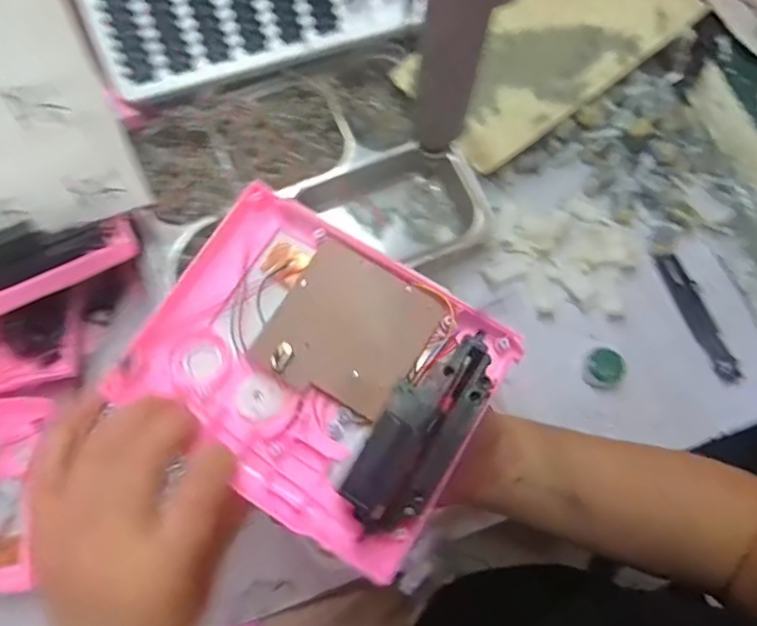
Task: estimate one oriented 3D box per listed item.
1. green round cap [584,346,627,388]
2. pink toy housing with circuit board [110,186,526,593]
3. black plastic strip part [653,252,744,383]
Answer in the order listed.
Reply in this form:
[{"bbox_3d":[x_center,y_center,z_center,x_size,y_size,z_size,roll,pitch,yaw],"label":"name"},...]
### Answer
[{"bbox_3d":[0.192,0.046,0.480,0.034,0.012,0.034,0,74,-1],"label":"green round cap"},{"bbox_3d":[-0.030,0.023,0.270,0.161,0.041,0.131,31,78,7],"label":"pink toy housing with circuit board"},{"bbox_3d":[0.281,0.002,0.496,0.022,0.009,0.122,-18,75,-6],"label":"black plastic strip part"}]

